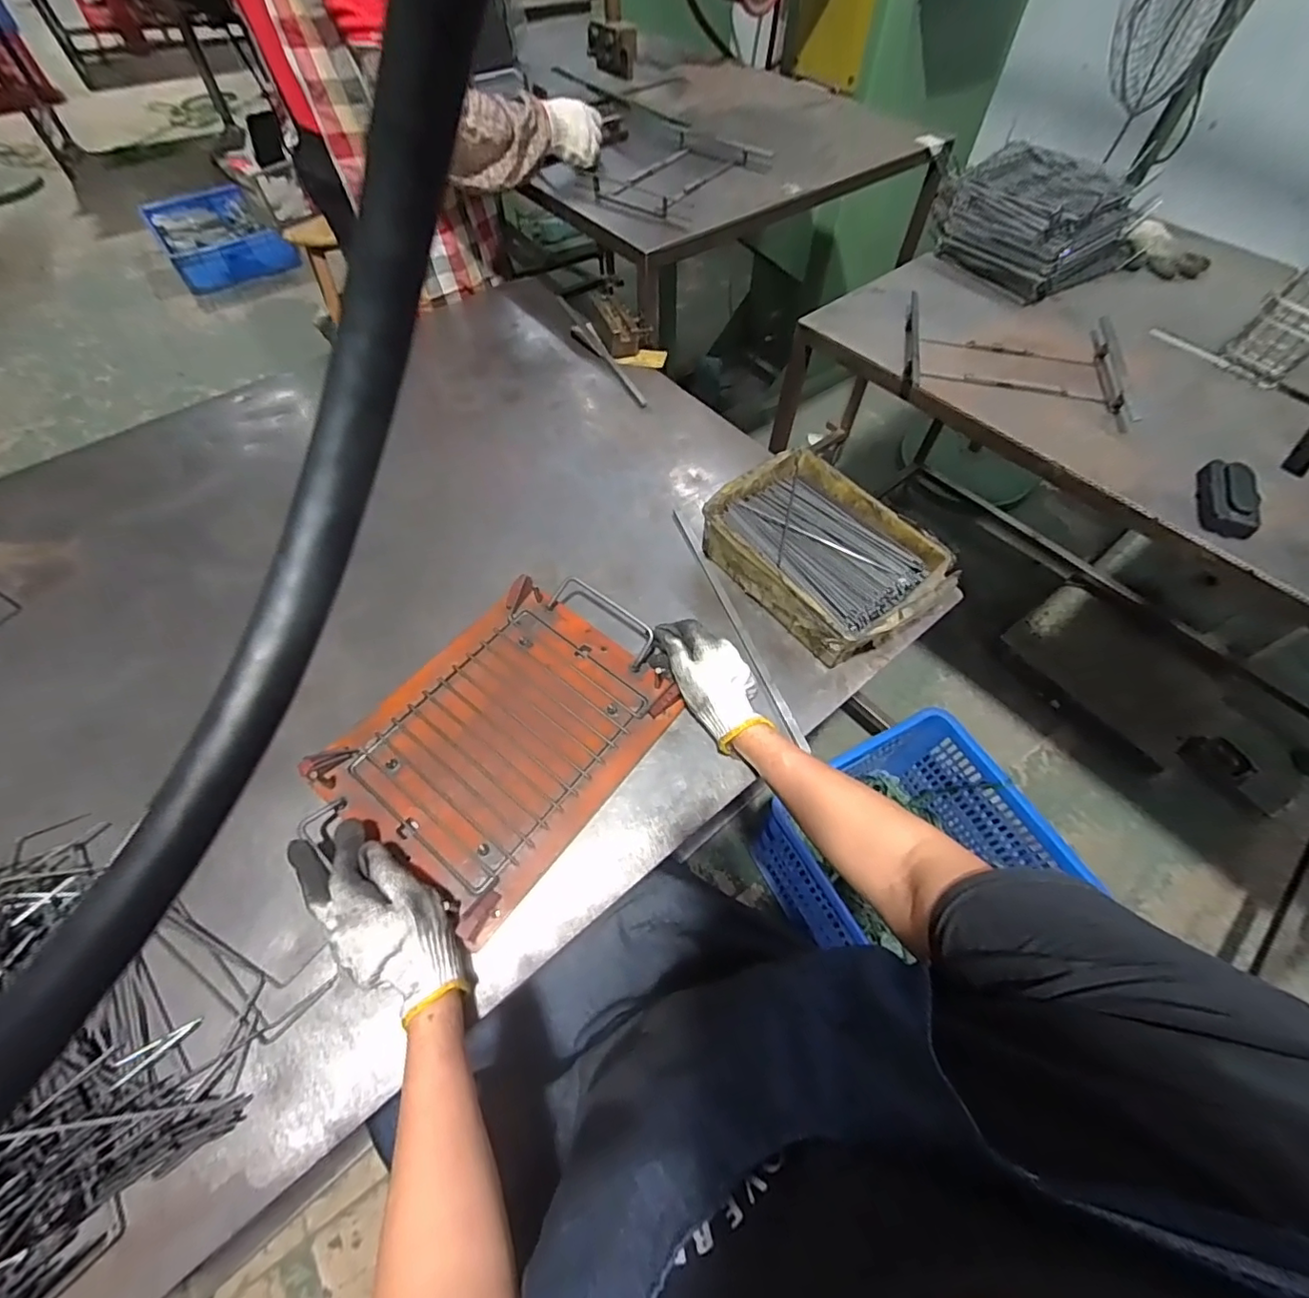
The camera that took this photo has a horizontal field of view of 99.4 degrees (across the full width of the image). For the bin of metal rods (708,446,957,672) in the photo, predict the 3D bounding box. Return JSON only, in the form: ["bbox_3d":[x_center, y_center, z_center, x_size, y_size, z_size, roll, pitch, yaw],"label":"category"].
[{"bbox_3d":[0.197,-0.114,0.661,0.183,0.066,0.261,-33,65,-21],"label":"bin of metal rods"}]

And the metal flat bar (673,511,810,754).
[{"bbox_3d":[0.092,-0.040,0.659,0.013,0.008,0.350,-17,61,-13],"label":"metal flat bar"}]

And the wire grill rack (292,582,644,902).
[{"bbox_3d":[-0.148,0.076,0.565,0.190,0.025,0.338,34,67,18],"label":"wire grill rack"}]

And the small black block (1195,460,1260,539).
[{"bbox_3d":[0.646,-0.176,0.624,0.050,0.025,0.112,18,59,8],"label":"small black block"}]

